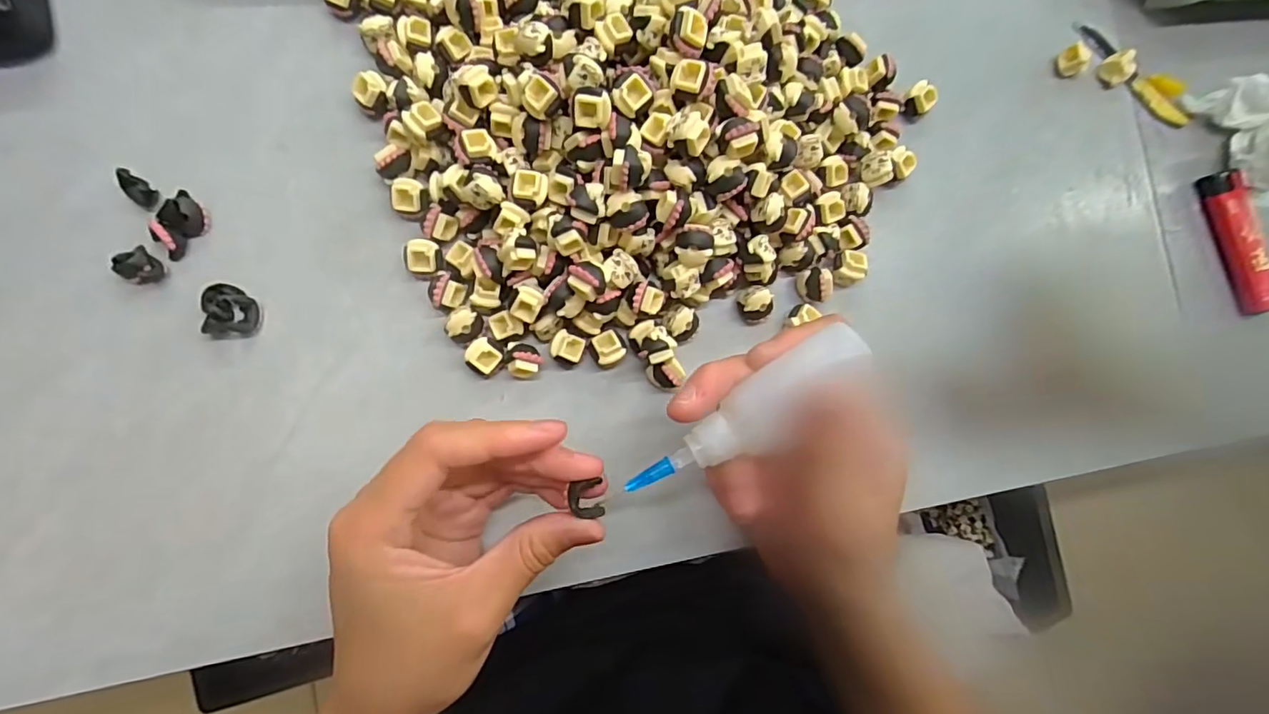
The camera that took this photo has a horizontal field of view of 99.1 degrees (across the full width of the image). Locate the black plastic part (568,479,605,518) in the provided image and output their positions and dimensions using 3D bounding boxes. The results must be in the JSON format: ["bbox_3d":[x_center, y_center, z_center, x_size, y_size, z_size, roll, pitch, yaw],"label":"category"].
[{"bbox_3d":[-0.016,0.050,0.191,0.011,0.004,0.013,-3,86,-7],"label":"black plastic part"}]

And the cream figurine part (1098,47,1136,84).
[{"bbox_3d":[0.265,-0.158,0.295,0.011,0.013,0.015,-34,90,-8],"label":"cream figurine part"}]

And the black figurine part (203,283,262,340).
[{"bbox_3d":[-0.172,-0.020,0.231,0.019,0.009,0.022,-1,86,-7],"label":"black figurine part"}]

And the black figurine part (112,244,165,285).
[{"bbox_3d":[-0.208,-0.037,0.227,0.015,0.009,0.014,0,86,-6],"label":"black figurine part"}]

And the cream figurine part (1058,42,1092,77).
[{"bbox_3d":[0.237,-0.160,0.291,0.011,0.009,0.015,-34,90,-8],"label":"cream figurine part"}]

